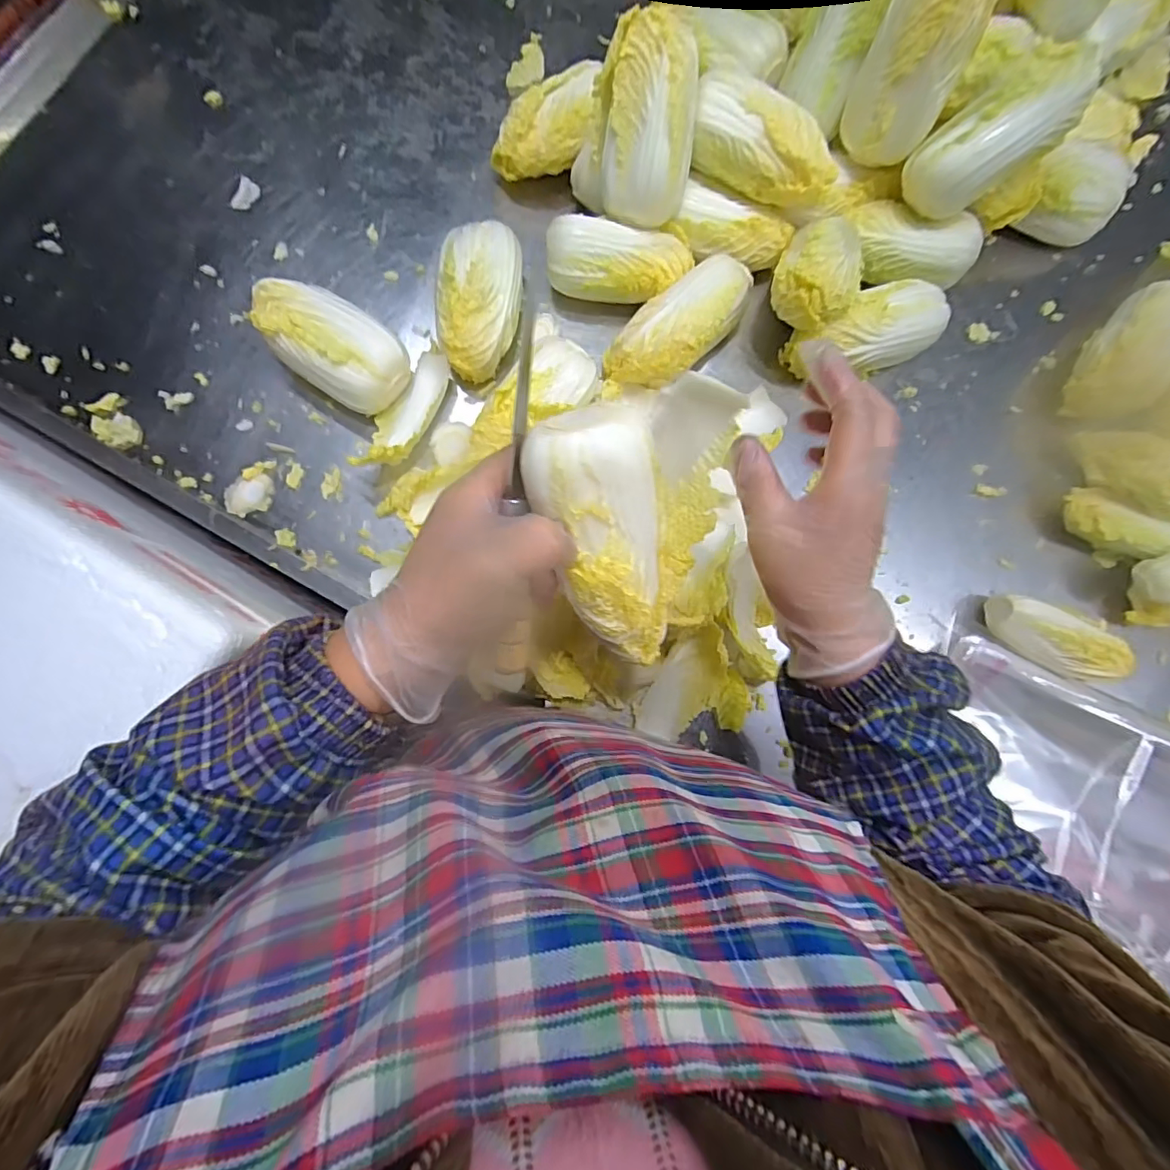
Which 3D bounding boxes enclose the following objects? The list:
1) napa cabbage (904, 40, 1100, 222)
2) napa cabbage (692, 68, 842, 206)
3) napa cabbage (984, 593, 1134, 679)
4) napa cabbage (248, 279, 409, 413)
[{"bbox_3d":[0.352,-0.390,0.462,0.146,0.063,0.075,-28,84,19],"label":"napa cabbage"},{"bbox_3d":[0.158,-0.388,0.482,0.134,0.062,0.060,21,81,1],"label":"napa cabbage"},{"bbox_3d":[0.425,0.051,0.487,0.118,0.054,0.052,26,82,1],"label":"napa cabbage"},{"bbox_3d":[-0.228,-0.216,0.493,0.138,0.068,0.078,37,82,3],"label":"napa cabbage"}]

